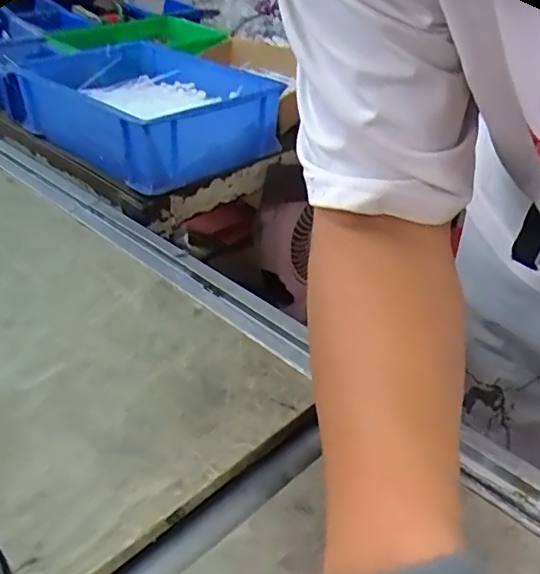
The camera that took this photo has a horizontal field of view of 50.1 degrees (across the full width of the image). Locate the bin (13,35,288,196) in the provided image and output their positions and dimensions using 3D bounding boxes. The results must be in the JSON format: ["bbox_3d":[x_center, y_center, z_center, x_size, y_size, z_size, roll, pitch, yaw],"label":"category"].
[{"bbox_3d":[-0.152,-0.219,0.695,0.211,0.085,0.297,-26,42,-32],"label":"bin"}]

